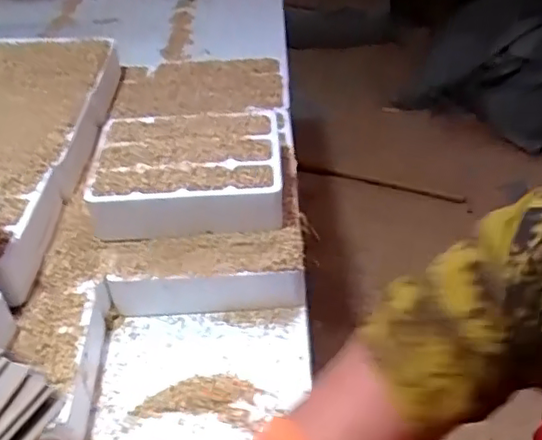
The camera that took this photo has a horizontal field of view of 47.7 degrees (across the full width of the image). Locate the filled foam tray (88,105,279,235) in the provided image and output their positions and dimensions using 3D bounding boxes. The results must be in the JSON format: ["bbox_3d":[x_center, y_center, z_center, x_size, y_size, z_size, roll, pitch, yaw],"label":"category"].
[{"bbox_3d":[-0.112,-0.070,0.842,0.245,0.062,0.191,-3,42,0],"label":"filled foam tray"}]

